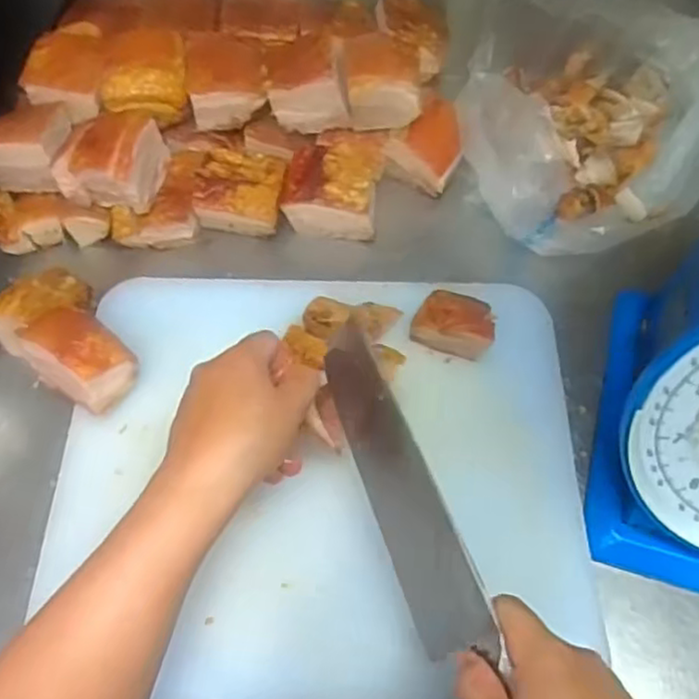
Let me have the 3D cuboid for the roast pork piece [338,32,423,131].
[{"bbox_3d":[0.031,-0.260,0.662,0.079,0.064,0.073,7,60,3],"label":"roast pork piece"}]

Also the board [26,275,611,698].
[{"bbox_3d":[-0.020,0.088,0.524,0.388,0.029,0.343,0,60,-1],"label":"board"}]

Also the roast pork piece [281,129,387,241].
[{"bbox_3d":[-0.014,-0.162,0.672,0.087,0.061,0.100,8,60,4],"label":"roast pork piece"}]

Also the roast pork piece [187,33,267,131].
[{"bbox_3d":[-0.118,-0.264,0.666,0.072,0.052,0.086,-4,60,-3],"label":"roast pork piece"}]

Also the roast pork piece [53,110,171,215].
[{"bbox_3d":[-0.215,-0.175,0.622,0.083,0.051,0.080,8,60,4],"label":"roast pork piece"}]

